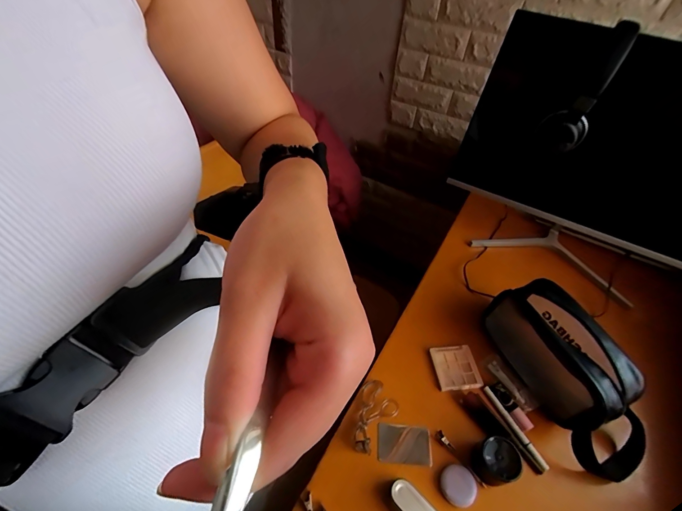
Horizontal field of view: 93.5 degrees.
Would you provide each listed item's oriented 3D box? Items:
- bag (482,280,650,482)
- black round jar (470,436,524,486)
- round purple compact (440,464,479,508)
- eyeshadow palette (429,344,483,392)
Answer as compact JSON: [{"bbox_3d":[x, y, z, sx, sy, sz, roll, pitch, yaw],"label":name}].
[{"bbox_3d":[0.344,0.163,0.482,0.107,0.116,0.270,-16,50,-16],"label":"bag"},{"bbox_3d":[0.208,0.274,0.428,0.056,0.040,0.049,-7,48,-8],"label":"black round jar"},{"bbox_3d":[0.158,0.307,0.428,0.045,0.014,0.044,1,48,-1],"label":"round purple compact"},{"bbox_3d":[0.193,0.187,0.541,0.074,0.004,0.075,-6,48,-7],"label":"eyeshadow palette"}]

